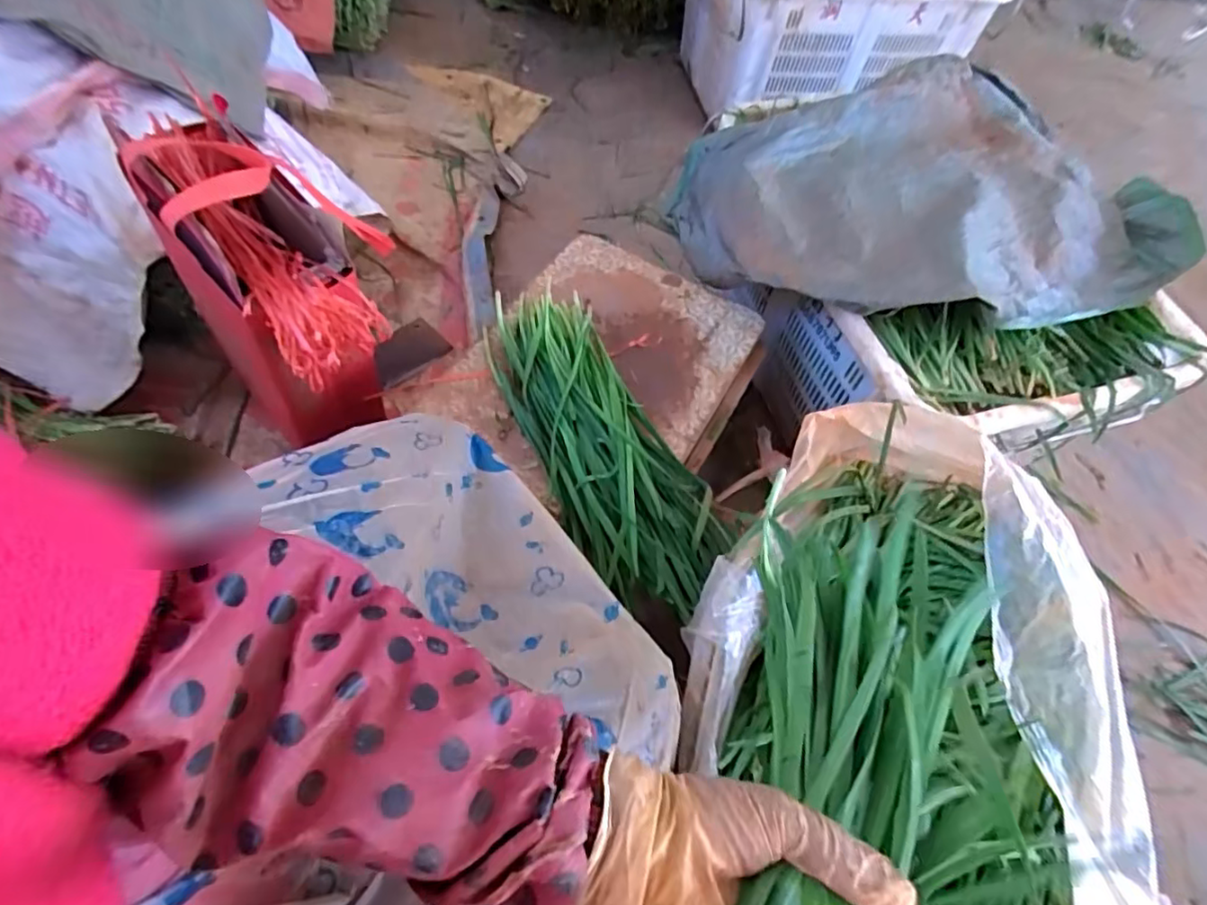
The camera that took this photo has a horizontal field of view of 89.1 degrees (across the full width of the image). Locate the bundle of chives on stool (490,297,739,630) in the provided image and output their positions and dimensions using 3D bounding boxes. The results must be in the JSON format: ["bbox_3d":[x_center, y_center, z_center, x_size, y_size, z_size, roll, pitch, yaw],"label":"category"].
[{"bbox_3d":[-0.006,-0.025,0.715,0.152,0.052,0.441,-22,64,-17],"label":"bundle of chives on stool"}]

